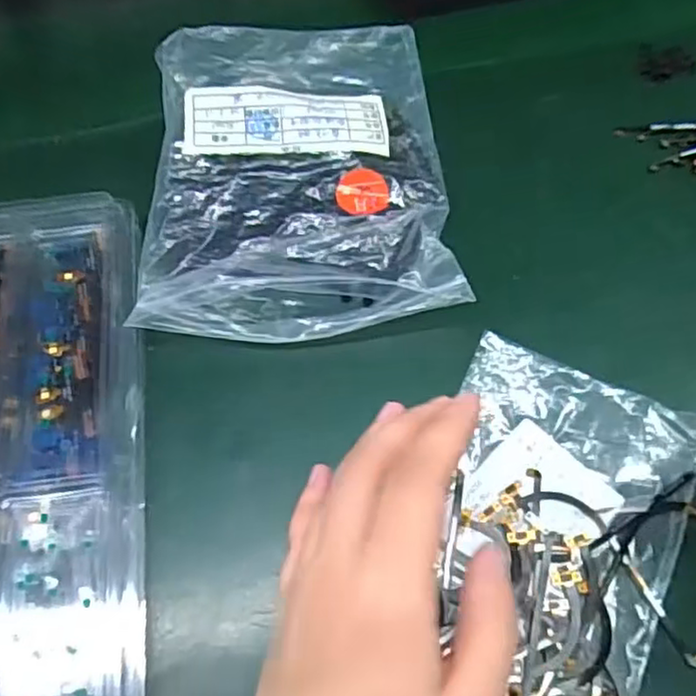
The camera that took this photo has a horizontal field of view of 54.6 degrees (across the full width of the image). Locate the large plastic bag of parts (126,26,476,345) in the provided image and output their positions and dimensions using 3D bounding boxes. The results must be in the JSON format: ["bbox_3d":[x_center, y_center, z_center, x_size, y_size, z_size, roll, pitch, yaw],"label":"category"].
[{"bbox_3d":[-0.024,-0.089,0.327,0.137,0.030,0.176,-3,62,-1],"label":"large plastic bag of parts"}]

